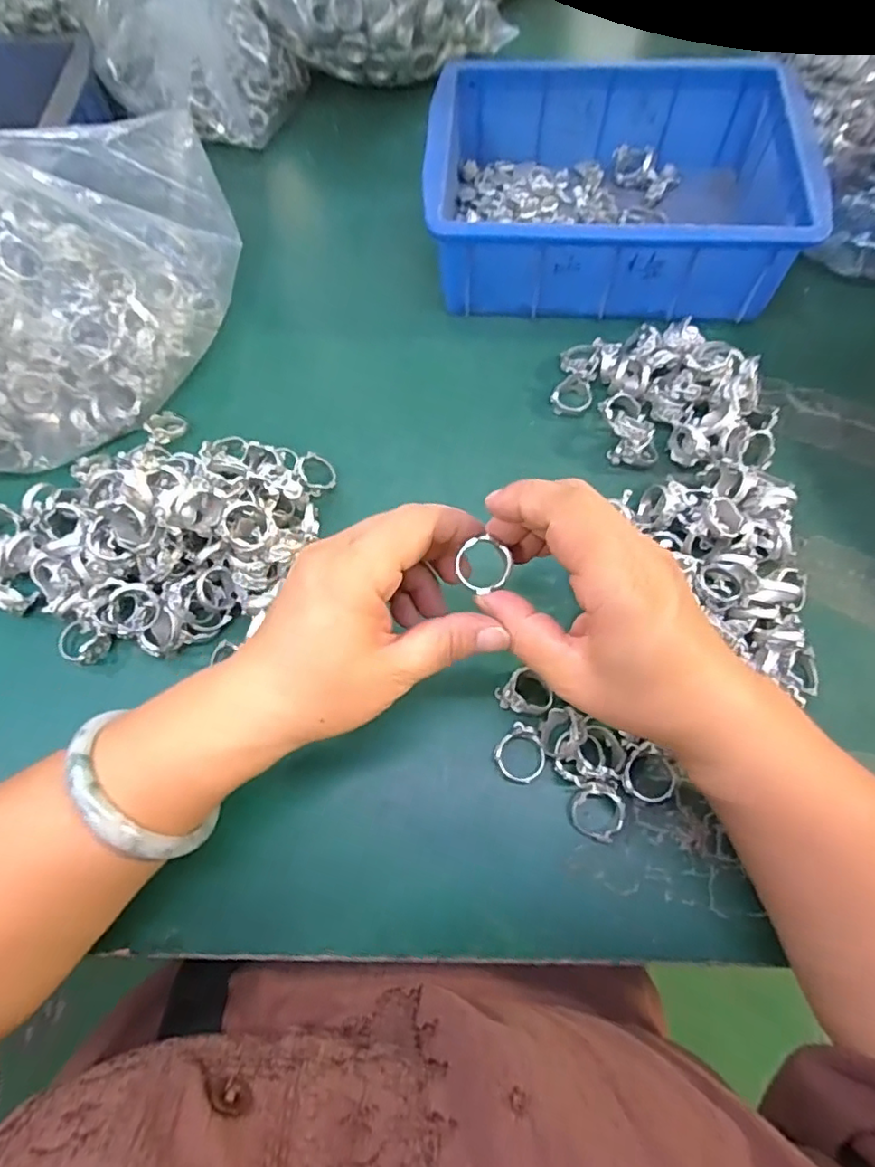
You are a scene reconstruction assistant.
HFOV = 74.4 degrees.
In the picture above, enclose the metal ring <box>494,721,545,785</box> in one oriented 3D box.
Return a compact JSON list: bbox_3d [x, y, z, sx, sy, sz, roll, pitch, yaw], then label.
[{"bbox_3d":[0.044,0.087,0.294,0.027,0.007,0.027,1,78,-6],"label":"metal ring"}]

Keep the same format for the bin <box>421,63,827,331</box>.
[{"bbox_3d":[0.120,-0.280,0.415,0.247,0.074,0.174,4,68,3],"label":"bin"}]

